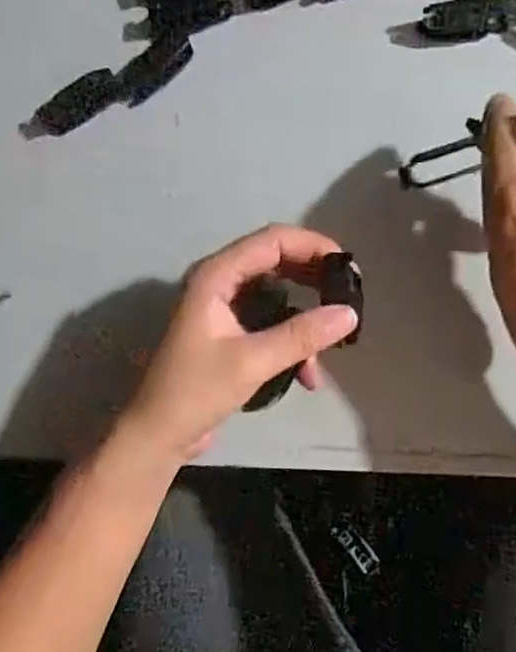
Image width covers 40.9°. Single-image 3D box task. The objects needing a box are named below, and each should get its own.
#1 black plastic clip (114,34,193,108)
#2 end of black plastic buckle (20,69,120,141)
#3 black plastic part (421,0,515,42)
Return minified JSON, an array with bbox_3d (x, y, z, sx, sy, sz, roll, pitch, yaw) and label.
[{"bbox_3d":[-0.061,-0.149,0.401,0.050,0.006,0.021,-38,81,0],"label":"black plastic clip"},{"bbox_3d":[-0.110,-0.127,0.404,0.062,0.012,0.020,-33,81,1],"label":"end of black plastic buckle"},{"bbox_3d":[0.116,-0.170,0.383,0.047,0.014,0.017,0,83,6],"label":"black plastic part"}]

